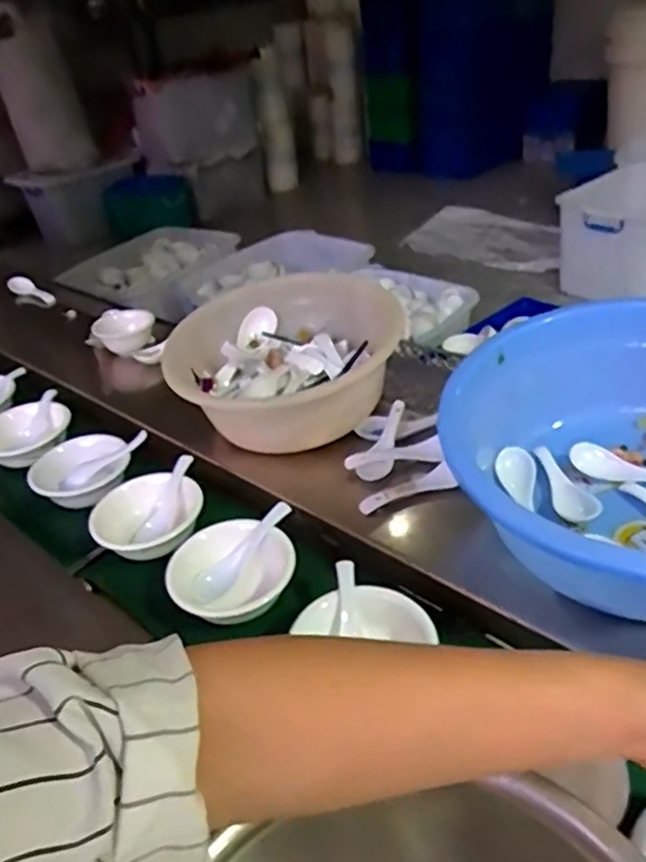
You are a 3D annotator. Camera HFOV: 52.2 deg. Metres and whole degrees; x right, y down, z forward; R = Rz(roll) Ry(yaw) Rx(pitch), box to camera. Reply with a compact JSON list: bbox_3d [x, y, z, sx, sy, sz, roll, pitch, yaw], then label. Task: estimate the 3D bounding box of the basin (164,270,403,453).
[{"bbox_3d":[-0.051,-0.079,0.784,0.239,0.104,0.262,-12,36,-11],"label":"basin"}]

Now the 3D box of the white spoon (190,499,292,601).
[{"bbox_3d":[-0.075,0.115,0.626,0.122,0.022,0.030,-45,48,-13],"label":"white spoon"}]

